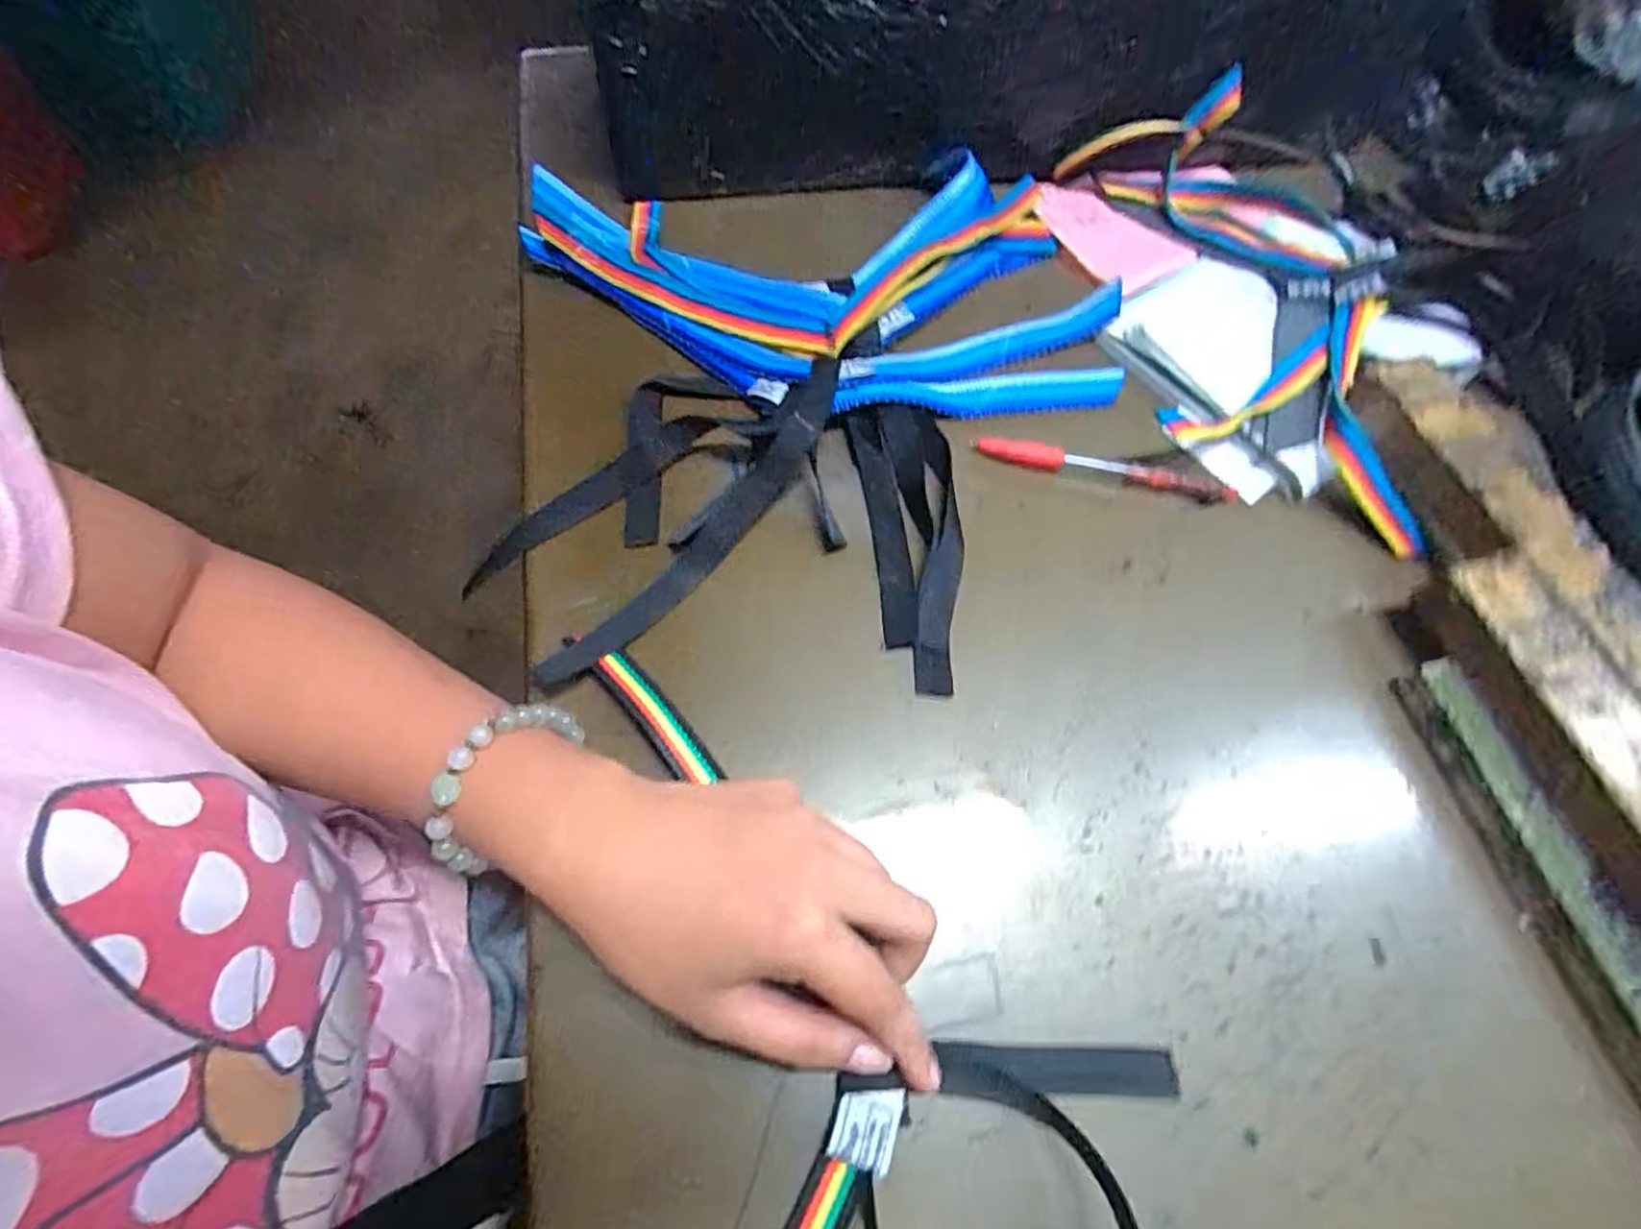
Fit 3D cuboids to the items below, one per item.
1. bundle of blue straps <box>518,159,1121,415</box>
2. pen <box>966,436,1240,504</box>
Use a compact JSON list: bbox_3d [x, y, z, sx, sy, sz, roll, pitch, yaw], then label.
[{"bbox_3d":[0.001,-0.192,0.399,0.336,0.030,0.191,-5,63,-5],"label":"bundle of blue straps"},{"bbox_3d":[0.146,-0.075,0.362,0.132,0.006,0.016,15,63,5],"label":"pen"}]

